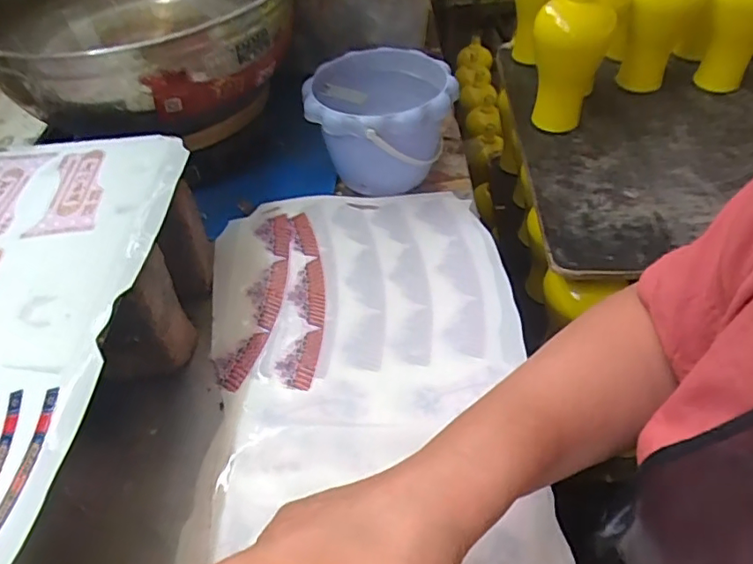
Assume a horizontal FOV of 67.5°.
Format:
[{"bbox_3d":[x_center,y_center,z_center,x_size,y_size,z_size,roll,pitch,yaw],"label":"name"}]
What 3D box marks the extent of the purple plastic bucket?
[{"bbox_3d":[0.003,-0.170,0.632,0.149,0.120,0.155,-2,47,2],"label":"purple plastic bucket"}]

